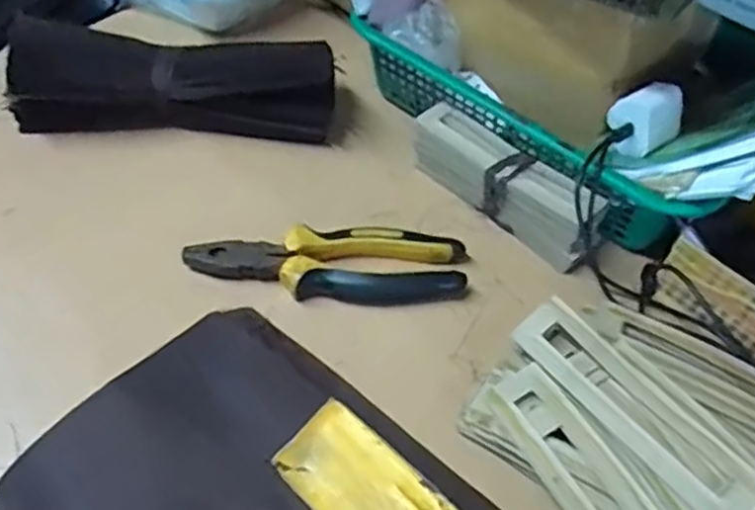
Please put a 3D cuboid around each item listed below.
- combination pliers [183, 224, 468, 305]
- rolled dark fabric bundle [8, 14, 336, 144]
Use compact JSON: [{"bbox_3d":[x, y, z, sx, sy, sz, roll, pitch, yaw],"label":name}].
[{"bbox_3d":[-0.035,0.011,0.487,0.195,0.026,0.056,-1,50,-7],"label":"combination pliers"},{"bbox_3d":[-0.169,-0.141,0.569,0.262,0.075,0.057,4,49,-3],"label":"rolled dark fabric bundle"}]

